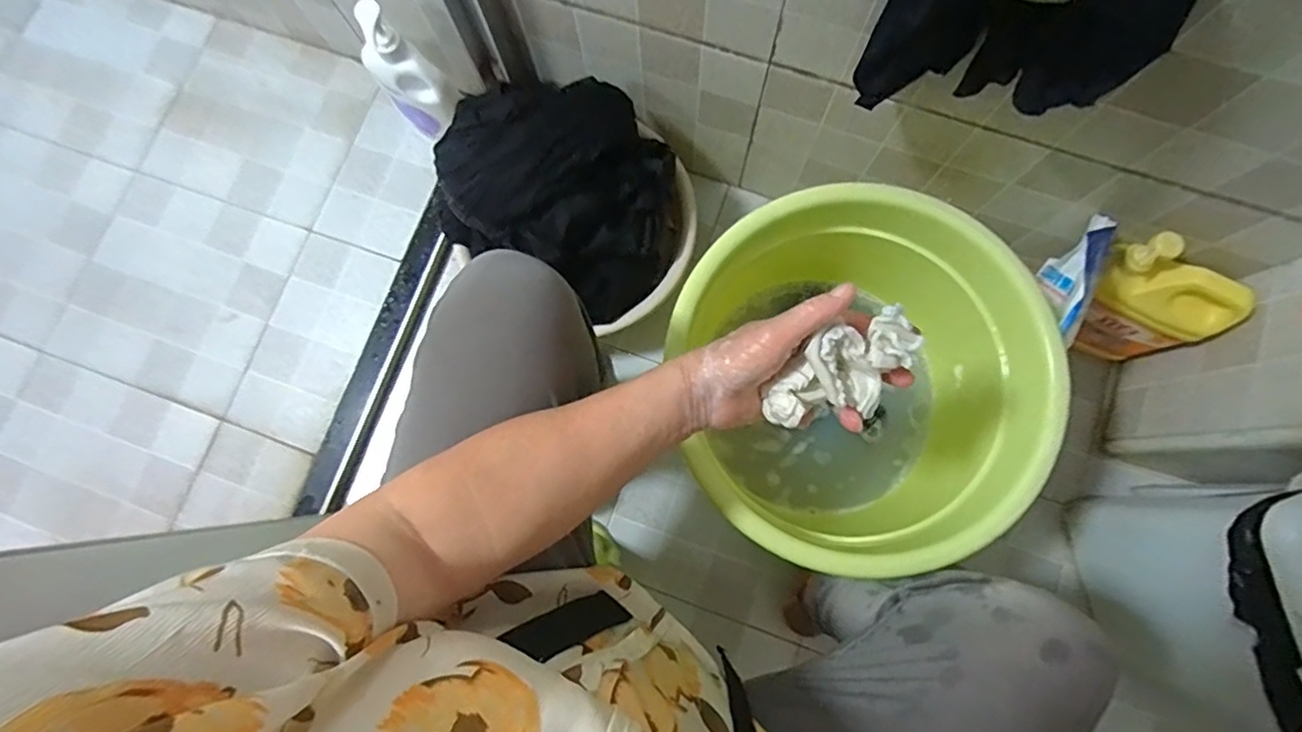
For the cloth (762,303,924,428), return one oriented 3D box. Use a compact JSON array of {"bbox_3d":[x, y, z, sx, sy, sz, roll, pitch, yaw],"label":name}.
[{"bbox_3d":[0.128,0.008,0.406,0.101,0.039,0.055,-25,80,-4],"label":"cloth"}]

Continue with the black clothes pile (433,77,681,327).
[{"bbox_3d":[-0.102,-0.206,0.732,0.274,0.160,0.246,28,82,7],"label":"black clothes pile"}]

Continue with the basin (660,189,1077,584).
[{"bbox_3d":[0.203,0.016,0.648,0.364,0.227,0.356,11,80,4],"label":"basin"}]

